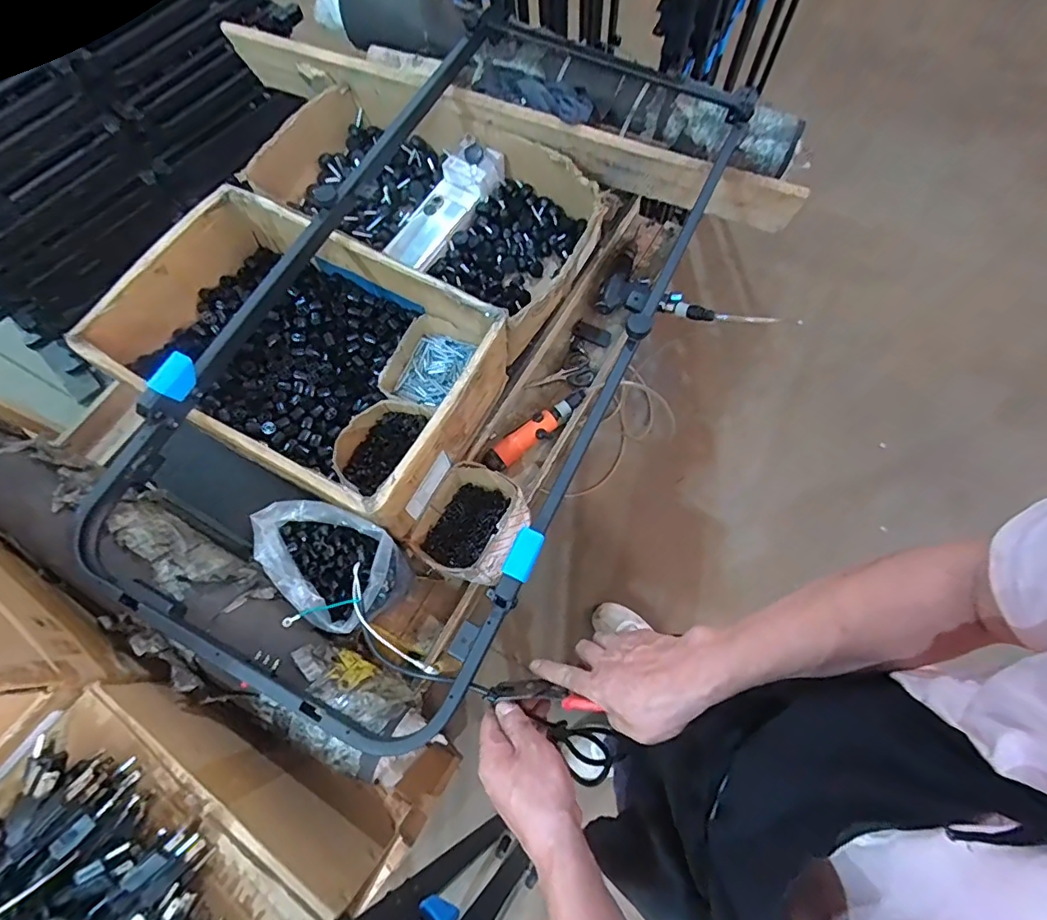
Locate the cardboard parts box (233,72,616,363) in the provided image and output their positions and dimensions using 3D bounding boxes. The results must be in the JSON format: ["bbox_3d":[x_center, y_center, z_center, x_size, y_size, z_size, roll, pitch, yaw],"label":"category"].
[{"bbox_3d":[-0.154,-0.479,0.934,0.605,0.136,0.366,33,73,11],"label":"cardboard parts box"}]

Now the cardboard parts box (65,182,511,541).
[{"bbox_3d":[-0.328,-0.161,0.794,0.529,0.152,0.350,26,72,9],"label":"cardboard parts box"}]

